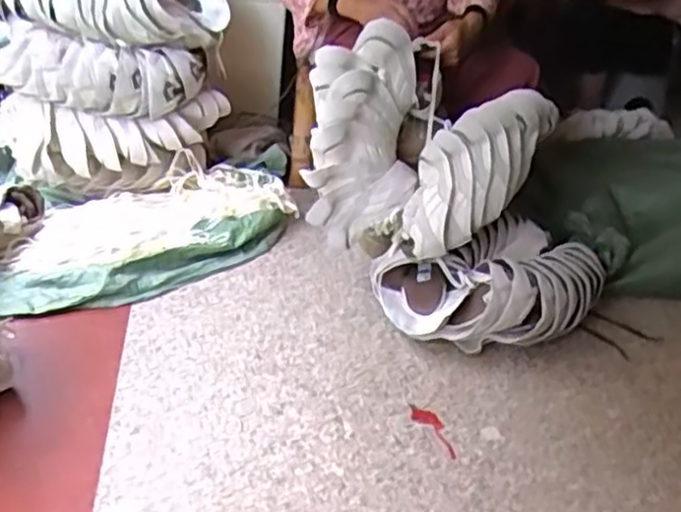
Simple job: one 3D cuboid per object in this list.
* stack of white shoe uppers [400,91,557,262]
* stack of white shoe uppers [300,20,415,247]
[{"bbox_3d":[0.256,-0.171,1.381,0.388,0.136,0.144,-49,56,-5],"label":"stack of white shoe uppers"},{"bbox_3d":[0.041,-0.219,1.366,0.210,0.420,0.112,6,14,-2],"label":"stack of white shoe uppers"}]

